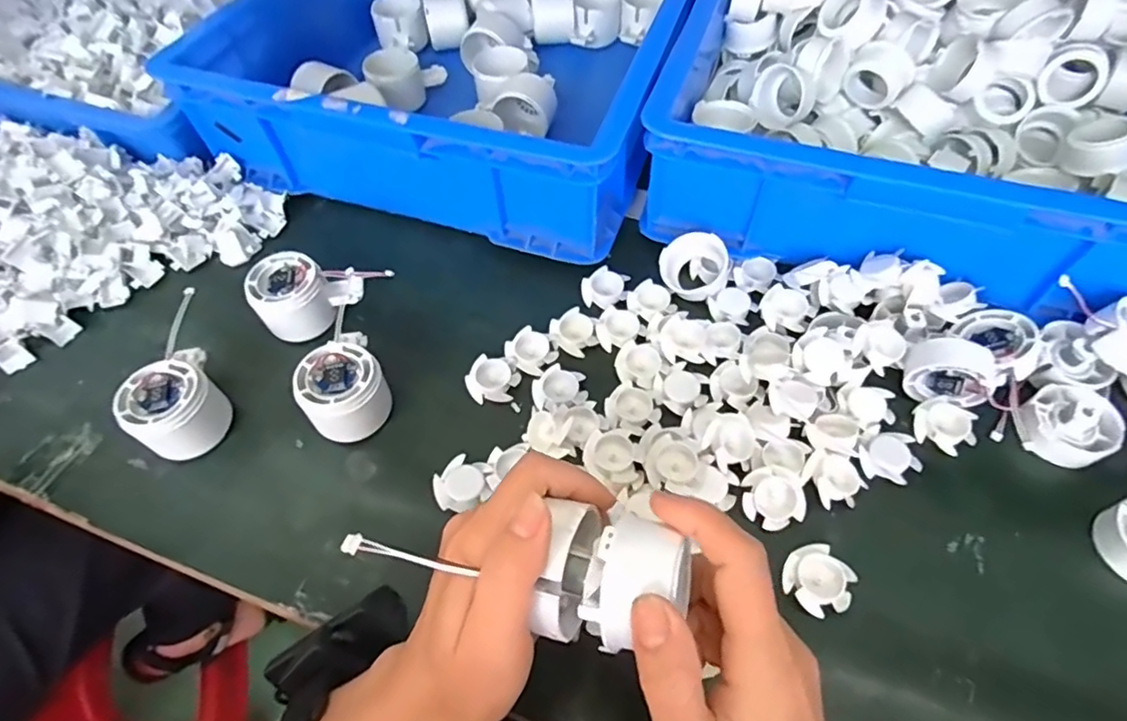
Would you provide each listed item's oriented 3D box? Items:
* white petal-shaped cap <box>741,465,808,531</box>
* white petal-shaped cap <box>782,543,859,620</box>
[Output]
[{"bbox_3d":[0.140,0.091,0.390,0.039,0.015,0.037,-1,62,2],"label":"white petal-shaped cap"},{"bbox_3d":[0.159,0.137,0.369,0.038,0.012,0.040,-1,58,2],"label":"white petal-shaped cap"}]

